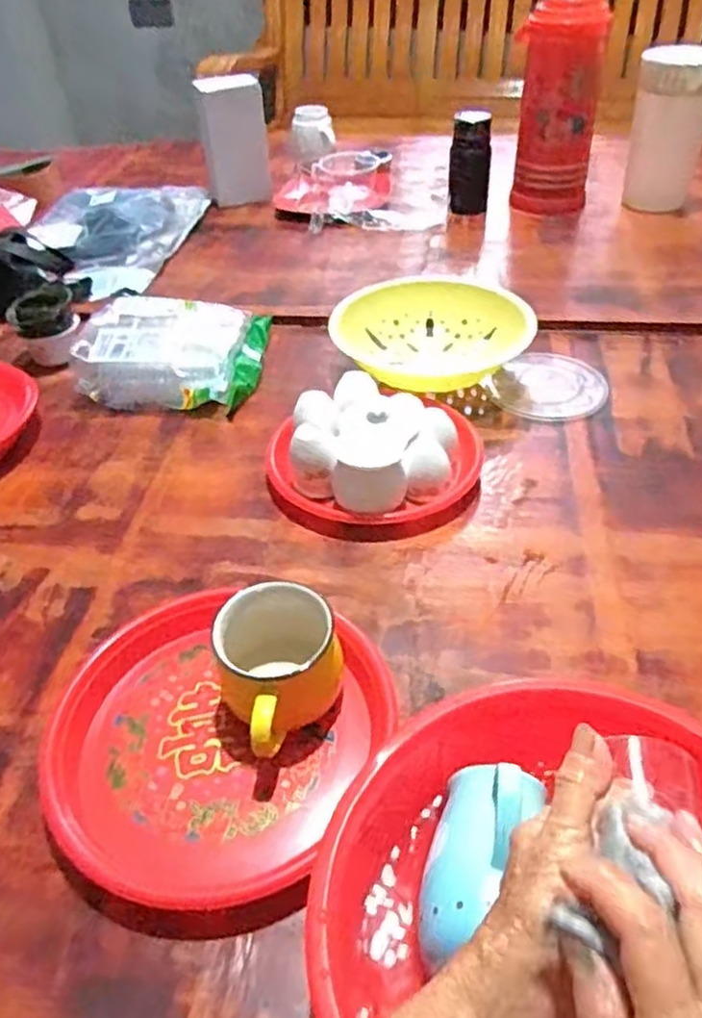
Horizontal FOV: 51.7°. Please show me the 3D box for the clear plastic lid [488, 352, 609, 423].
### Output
[{"bbox_3d":[0.247,-0.152,0.887,0.141,0.008,0.128,-34,50,-29],"label":"clear plastic lid"}]

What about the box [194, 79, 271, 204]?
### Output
[{"bbox_3d":[-0.215,-0.688,1.353,0.122,0.215,0.060,-18,38,-14],"label":"box"}]

